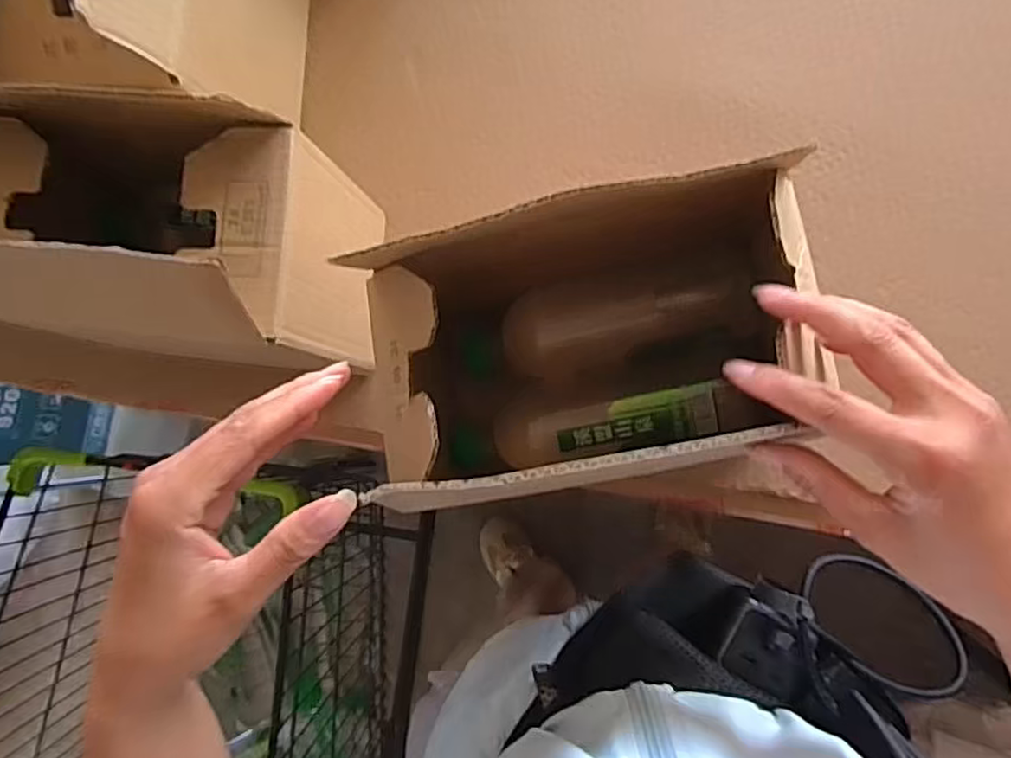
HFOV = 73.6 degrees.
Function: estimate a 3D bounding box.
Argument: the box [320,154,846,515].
[{"bbox_3d":[0.035,-0.022,0.381,0.212,0.191,0.137,-14,85,8],"label":"box"}]

